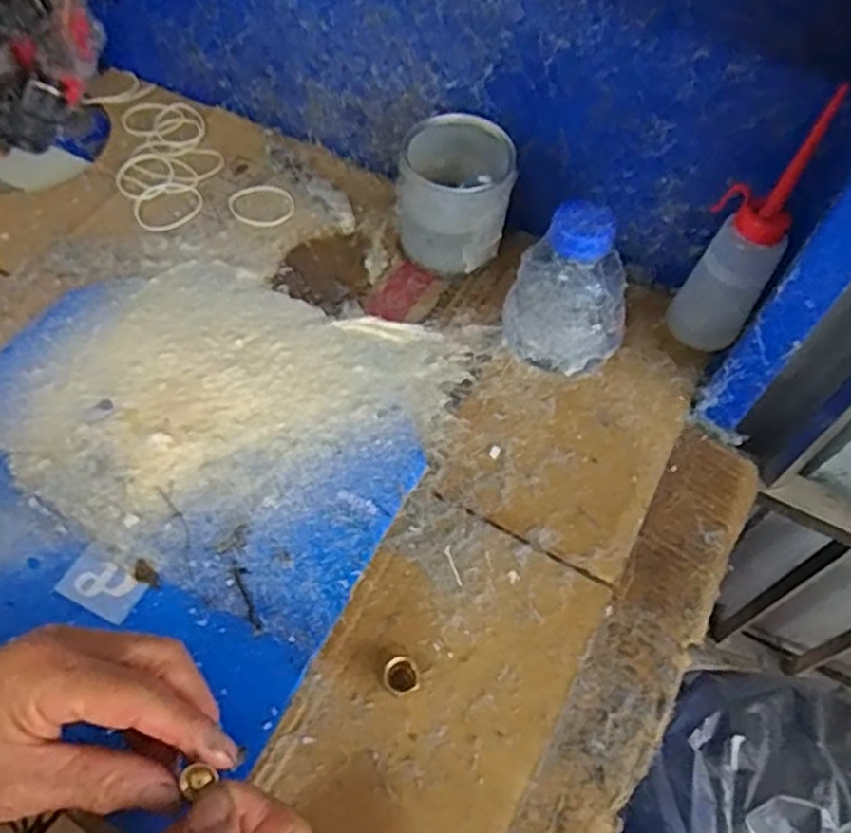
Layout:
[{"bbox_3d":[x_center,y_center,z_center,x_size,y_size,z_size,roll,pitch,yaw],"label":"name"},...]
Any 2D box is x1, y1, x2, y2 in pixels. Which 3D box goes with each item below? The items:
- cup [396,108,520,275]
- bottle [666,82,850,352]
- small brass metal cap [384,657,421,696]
[{"bbox_3d":[0.023,-0.166,0.550,0.082,0.094,0.080,2,58,-3],"label":"cup"},{"bbox_3d":[0.207,-0.113,0.469,0.044,0.172,0.047,19,58,7],"label":"bottle"},{"bbox_3d":[-0.013,0.142,0.394,0.018,0.013,0.017,2,58,-3],"label":"small brass metal cap"}]

